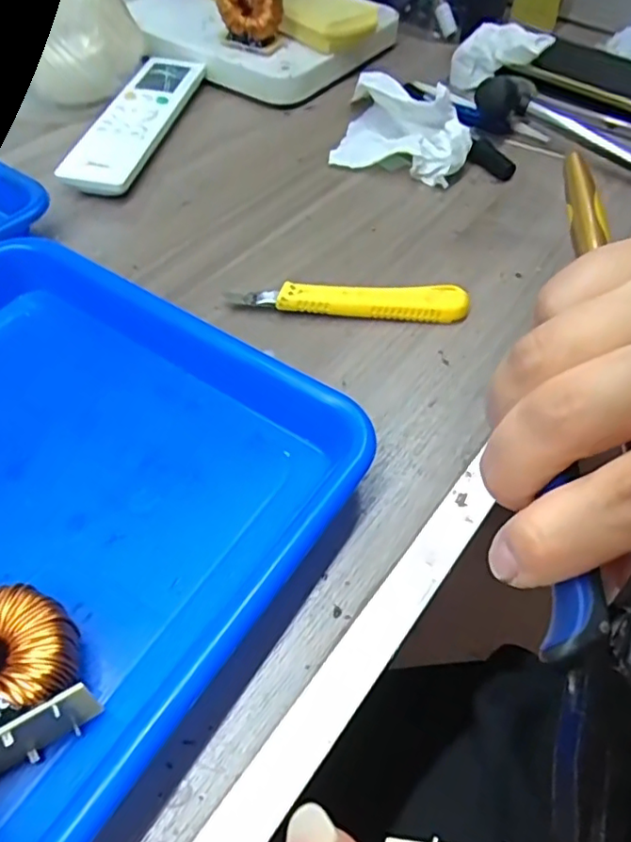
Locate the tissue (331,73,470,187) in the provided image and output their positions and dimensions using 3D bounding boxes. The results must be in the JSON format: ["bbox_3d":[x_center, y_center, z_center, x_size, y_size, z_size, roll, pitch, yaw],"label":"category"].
[{"bbox_3d":[0.069,-0.223,0.454,0.103,0.043,0.076,19,54,8],"label":"tissue"}]

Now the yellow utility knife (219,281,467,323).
[{"bbox_3d":[0.019,-0.071,0.348,0.137,0.018,0.018,4,53,-3],"label":"yellow utility knife"}]

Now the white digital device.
[{"bbox_3d":[-0.138,-0.235,0.459,0.052,0.018,0.195,10,53,2],"label":"white digital device"}]

